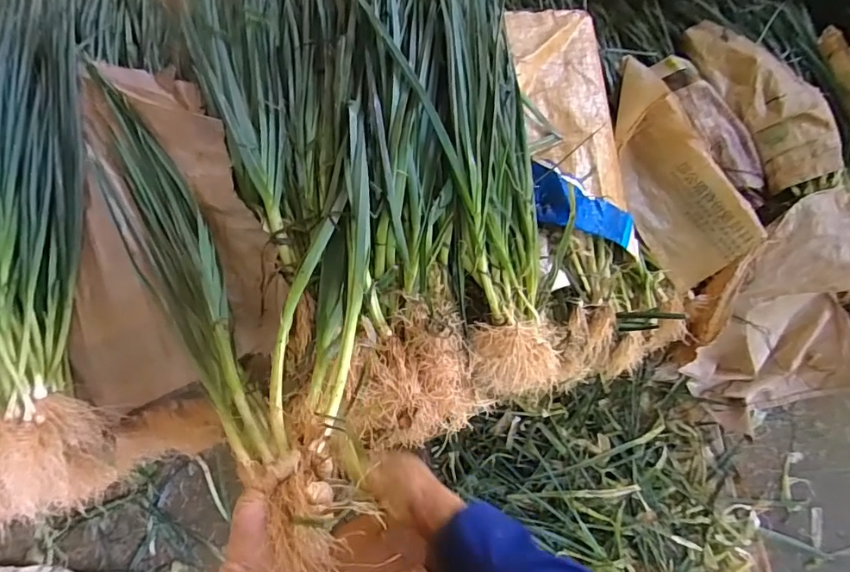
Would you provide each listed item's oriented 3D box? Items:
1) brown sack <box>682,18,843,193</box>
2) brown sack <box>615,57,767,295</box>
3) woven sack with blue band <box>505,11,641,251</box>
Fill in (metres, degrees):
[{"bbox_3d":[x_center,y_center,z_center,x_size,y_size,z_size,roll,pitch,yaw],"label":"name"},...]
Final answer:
[{"bbox_3d":[0.772,-0.439,1.136,0.169,0.096,0.454,-21,72,-7],"label":"brown sack"},{"bbox_3d":[0.461,-0.235,0.959,0.179,0.101,0.468,-23,84,-7],"label":"brown sack"},{"bbox_3d":[0.262,-0.288,0.875,0.210,0.100,0.446,-2,69,-5],"label":"woven sack with blue band"}]

